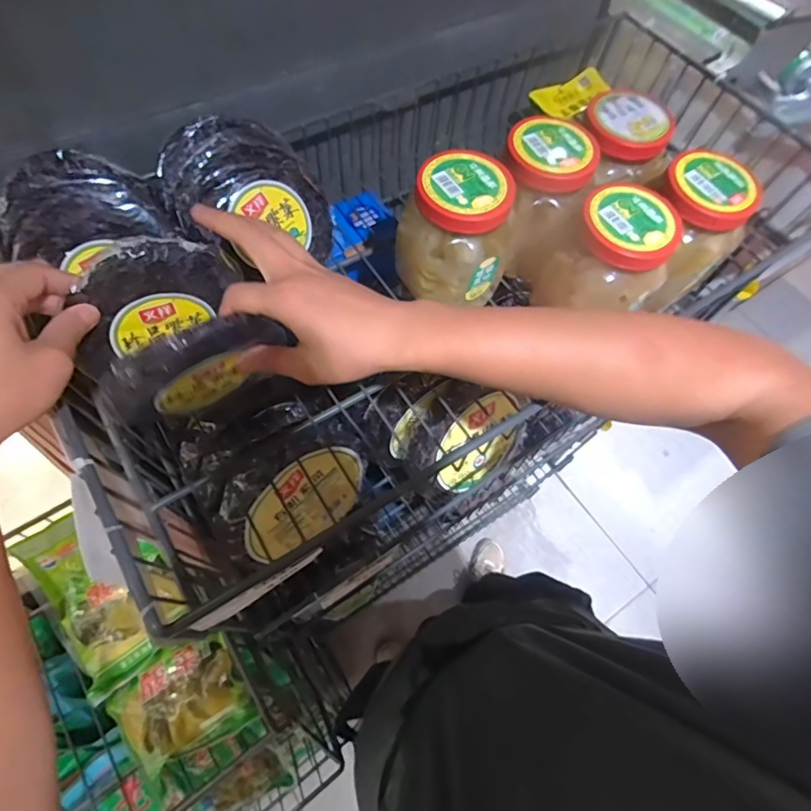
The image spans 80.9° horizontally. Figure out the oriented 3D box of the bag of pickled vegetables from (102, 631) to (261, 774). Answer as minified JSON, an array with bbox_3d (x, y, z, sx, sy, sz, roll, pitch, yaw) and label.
[{"bbox_3d":[-0.251,0.330,0.531,0.134,0.031,0.113,-29,68,-17],"label":"bag of pickled vegetables"}]

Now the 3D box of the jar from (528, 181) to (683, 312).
[{"bbox_3d":[0.197,-0.134,0.467,0.094,0.117,0.093,-27,68,-16],"label":"jar"}]

